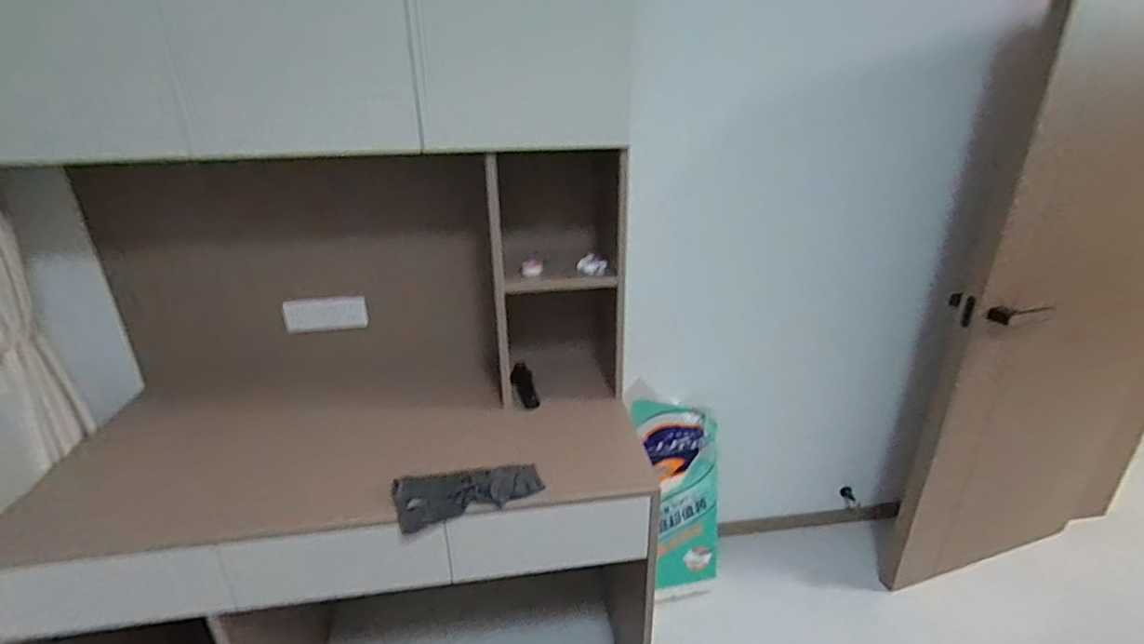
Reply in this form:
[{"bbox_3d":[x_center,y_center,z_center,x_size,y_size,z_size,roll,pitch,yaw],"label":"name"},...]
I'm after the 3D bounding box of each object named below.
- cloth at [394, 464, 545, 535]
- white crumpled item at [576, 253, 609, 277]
[{"bbox_3d":[-0.193,0.309,0.996,0.266,0.036,0.107,-7,25,-15],"label":"cloth"},{"bbox_3d":[0.045,-0.129,1.210,0.069,0.035,0.056,1,24,3],"label":"white crumpled item"}]

